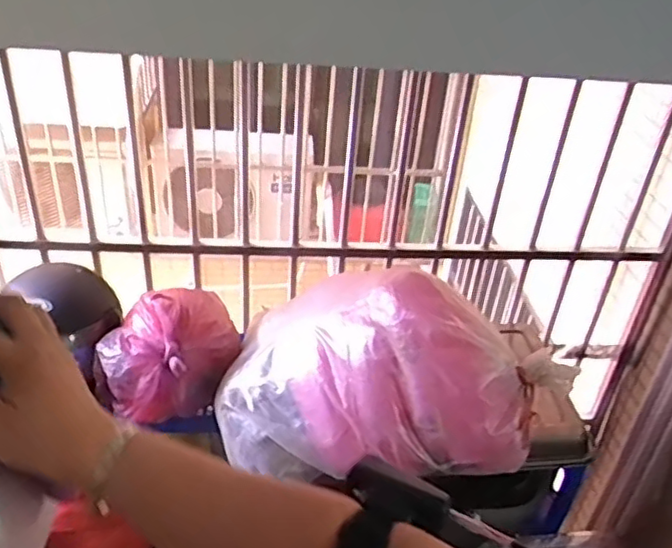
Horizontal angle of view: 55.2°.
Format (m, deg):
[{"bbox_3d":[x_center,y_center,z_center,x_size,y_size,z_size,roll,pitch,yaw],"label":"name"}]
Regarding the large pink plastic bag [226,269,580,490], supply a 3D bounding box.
[{"bbox_3d":[0.084,0.165,1.135,0.555,0.330,0.250,10,33,7],"label":"large pink plastic bag"}]

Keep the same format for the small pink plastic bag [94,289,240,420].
[{"bbox_3d":[-0.319,0.151,1.260,0.249,0.187,0.191,-2,34,-11],"label":"small pink plastic bag"}]

